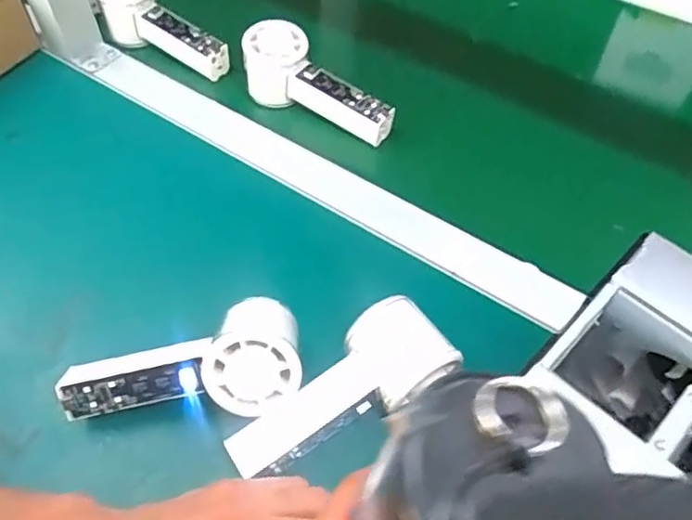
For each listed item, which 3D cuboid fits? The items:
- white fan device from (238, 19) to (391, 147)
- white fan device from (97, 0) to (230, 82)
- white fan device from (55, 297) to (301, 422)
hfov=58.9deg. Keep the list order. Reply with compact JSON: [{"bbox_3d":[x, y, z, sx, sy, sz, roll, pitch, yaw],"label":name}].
[{"bbox_3d":[-0.026,-0.150,0.557,0.148,0.067,0.048,34,58,6],"label":"white fan device"},{"bbox_3d":[-0.181,-0.224,0.599,0.143,0.061,0.055,38,61,23],"label":"white fan device"},{"bbox_3d":[-0.105,0.066,0.390,0.161,0.068,0.044,-14,19,11],"label":"white fan device"}]

